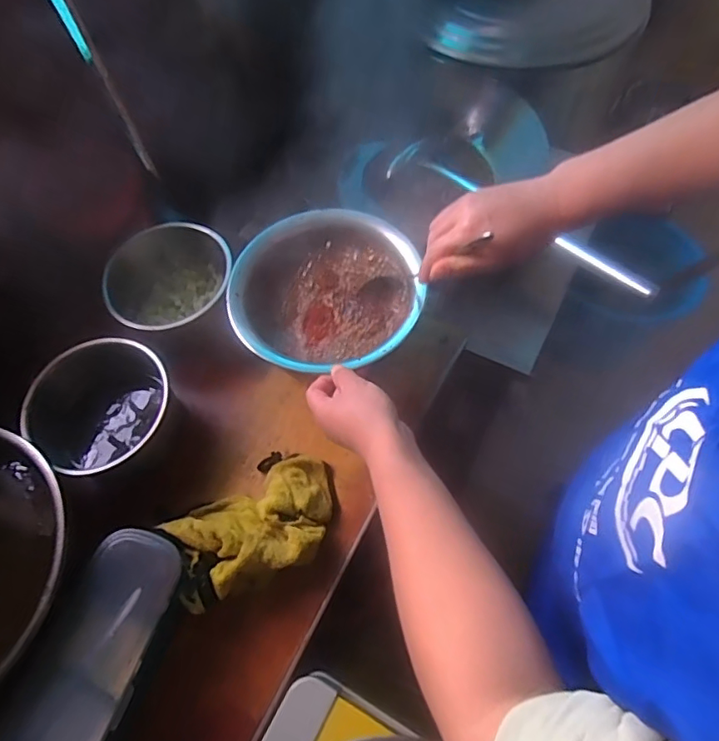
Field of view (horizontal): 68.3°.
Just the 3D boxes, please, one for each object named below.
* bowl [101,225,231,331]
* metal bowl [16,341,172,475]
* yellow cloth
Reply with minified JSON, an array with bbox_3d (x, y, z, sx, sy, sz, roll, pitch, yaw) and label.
[{"bbox_3d":[-0.249,-0.120,0.677,0.152,0.076,0.151,-1,63,3],"label":"bowl"},{"bbox_3d":[-0.289,0.044,0.606,0.130,0.099,0.144,28,68,16],"label":"metal bowl"},{"bbox_3d":[-0.106,0.156,0.553,0.172,0.059,0.117,-26,64,-10],"label":"yellow cloth"}]

